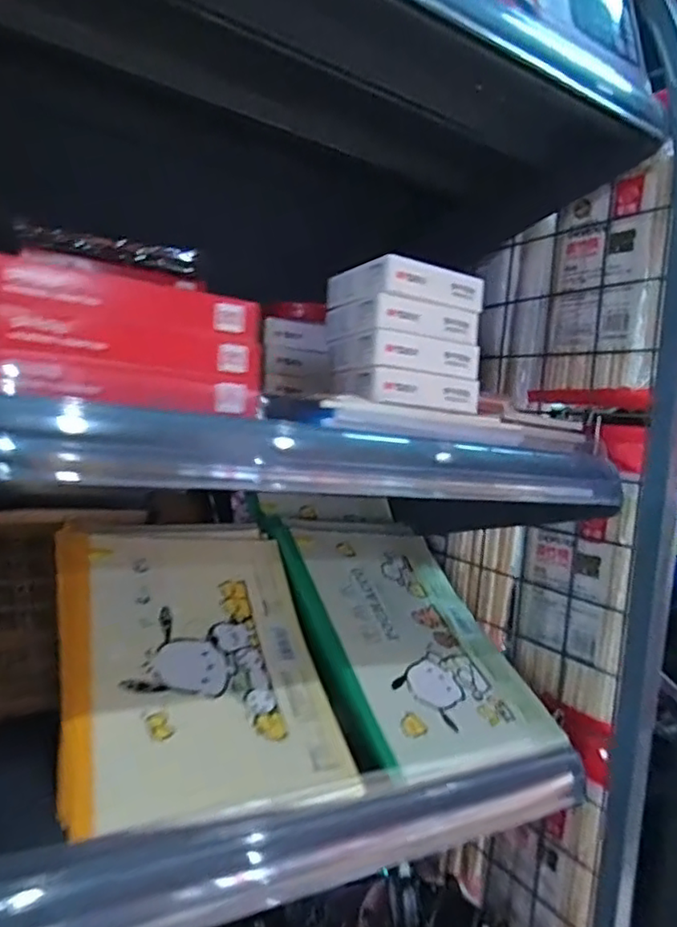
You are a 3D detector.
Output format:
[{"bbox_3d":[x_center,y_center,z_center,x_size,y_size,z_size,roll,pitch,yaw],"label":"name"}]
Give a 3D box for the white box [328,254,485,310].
[{"bbox_3d":[0.049,-0.131,0.487,0.092,0.028,0.077,4,4,-26],"label":"white box"}]

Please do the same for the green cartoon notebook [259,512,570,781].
[{"bbox_3d":[0.060,0.148,0.587,0.185,0.012,0.277,8,32,-31],"label":"green cartoon notebook"}]

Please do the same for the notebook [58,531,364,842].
[{"bbox_3d":[-0.111,0.139,0.494,0.187,0.011,0.266,6,31,-26],"label":"notebook"}]

